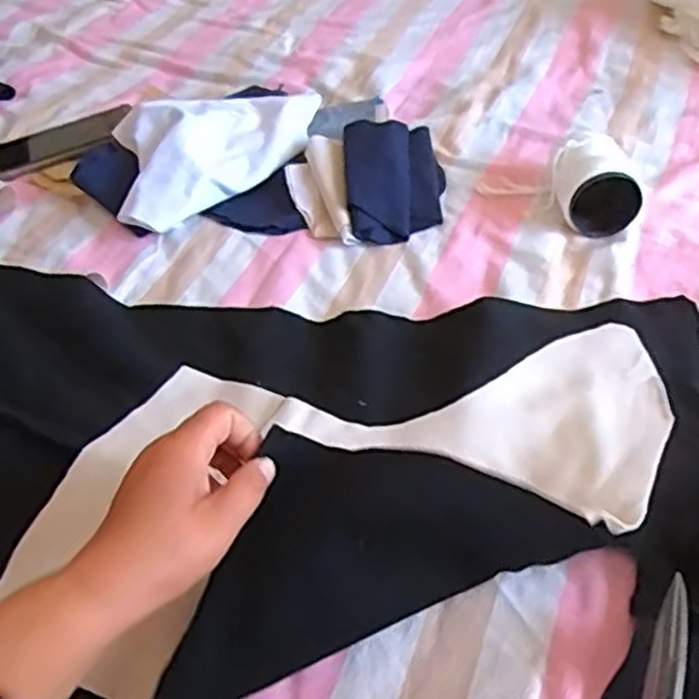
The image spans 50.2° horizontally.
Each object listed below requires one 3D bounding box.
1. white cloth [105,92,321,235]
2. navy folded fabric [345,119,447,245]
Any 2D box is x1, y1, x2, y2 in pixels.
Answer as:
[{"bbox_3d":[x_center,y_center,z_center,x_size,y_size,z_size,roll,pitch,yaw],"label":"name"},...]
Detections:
[{"bbox_3d":[-0.129,-0.203,0.746,0.229,0.061,0.155,-21,47,-14],"label":"white cloth"},{"bbox_3d":[0.043,-0.164,0.708,0.094,0.044,0.150,-4,45,2],"label":"navy folded fabric"}]

